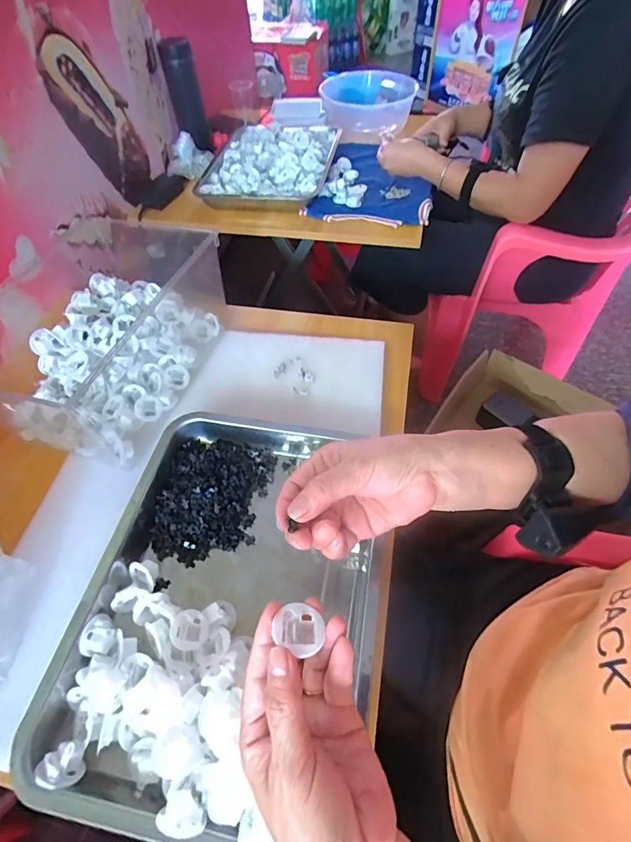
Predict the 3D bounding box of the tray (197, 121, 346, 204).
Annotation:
[{"bbox_3d":[-0.113,-0.619,0.961,0.298,0.075,0.380,10,54,9],"label":"tray"}]

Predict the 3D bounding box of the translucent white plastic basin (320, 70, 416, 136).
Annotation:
[{"bbox_3d":[0.140,-0.858,1.098,0.241,0.091,0.284,5,53,5],"label":"translucent white plastic basin"}]

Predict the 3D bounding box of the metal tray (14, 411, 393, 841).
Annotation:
[{"bbox_3d":[-0.098,0.160,0.419,0.287,0.050,0.370,8,54,8],"label":"metal tray"}]

